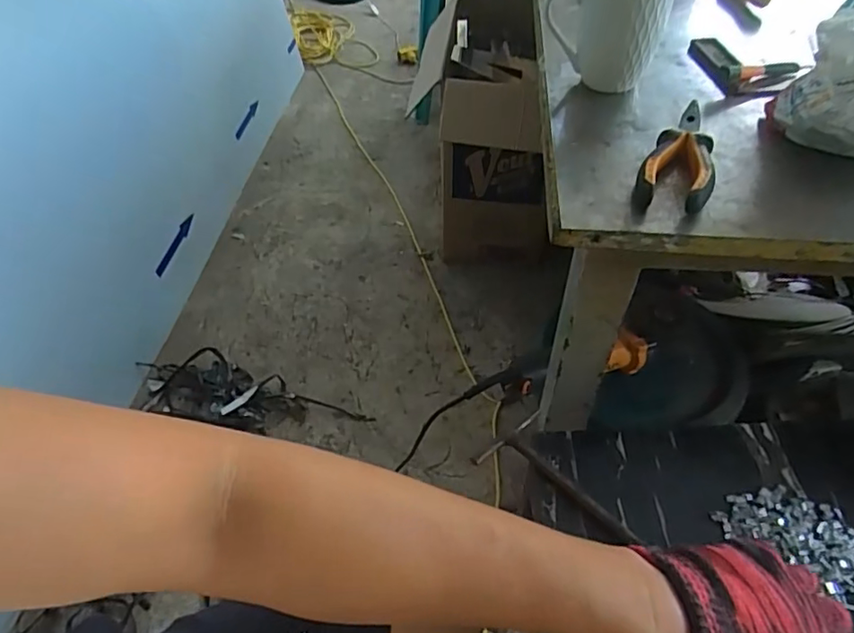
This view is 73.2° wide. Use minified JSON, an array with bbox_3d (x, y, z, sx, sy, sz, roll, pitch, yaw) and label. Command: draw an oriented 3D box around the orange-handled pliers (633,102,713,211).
[{"bbox_3d":[0.204,-0.134,0.469,0.053,0.021,0.146,12,49,14],"label":"orange-handled pliers"}]

